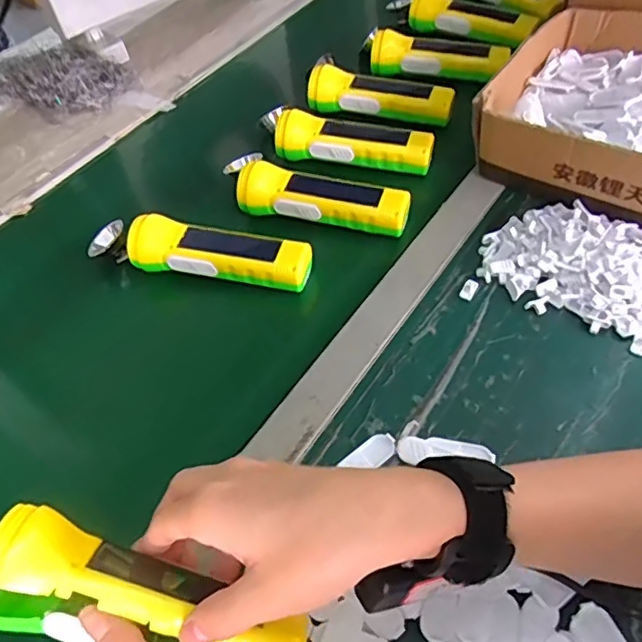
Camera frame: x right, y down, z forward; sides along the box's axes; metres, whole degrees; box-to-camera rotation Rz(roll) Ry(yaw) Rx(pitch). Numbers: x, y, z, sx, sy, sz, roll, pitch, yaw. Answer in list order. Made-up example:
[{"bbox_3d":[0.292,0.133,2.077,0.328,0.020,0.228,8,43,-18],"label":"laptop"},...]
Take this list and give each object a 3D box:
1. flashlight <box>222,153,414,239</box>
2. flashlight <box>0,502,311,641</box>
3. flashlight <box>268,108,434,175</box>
[{"bbox_3d":[-0.001,-0.120,0.577,0.175,0.044,0.046,9,53,14],"label":"flashlight"},{"bbox_3d":[-0.089,0.146,0.299,0.162,0.037,0.052,23,53,-2],"label":"flashlight"},{"bbox_3d":[0.035,-0.194,0.631,0.168,0.043,0.050,11,53,16],"label":"flashlight"}]

